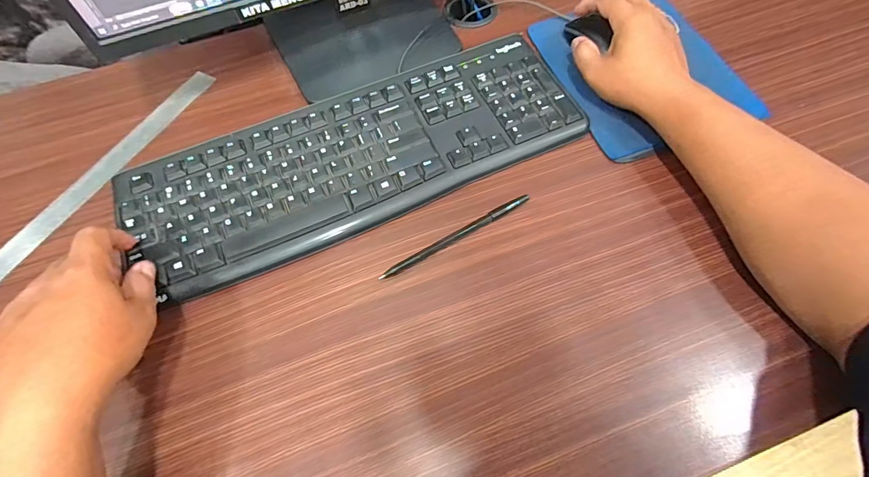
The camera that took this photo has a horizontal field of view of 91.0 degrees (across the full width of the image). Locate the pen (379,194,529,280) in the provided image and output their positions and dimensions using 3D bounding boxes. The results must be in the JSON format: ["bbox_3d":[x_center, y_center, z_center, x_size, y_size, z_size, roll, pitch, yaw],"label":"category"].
[{"bbox_3d":[0.020,-0.003,0.376,0.148,0.004,0.009,-29,65,-12],"label":"pen"}]

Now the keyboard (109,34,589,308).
[{"bbox_3d":[-0.070,-0.082,0.410,0.421,0.016,0.149,-23,64,-10],"label":"keyboard"}]

